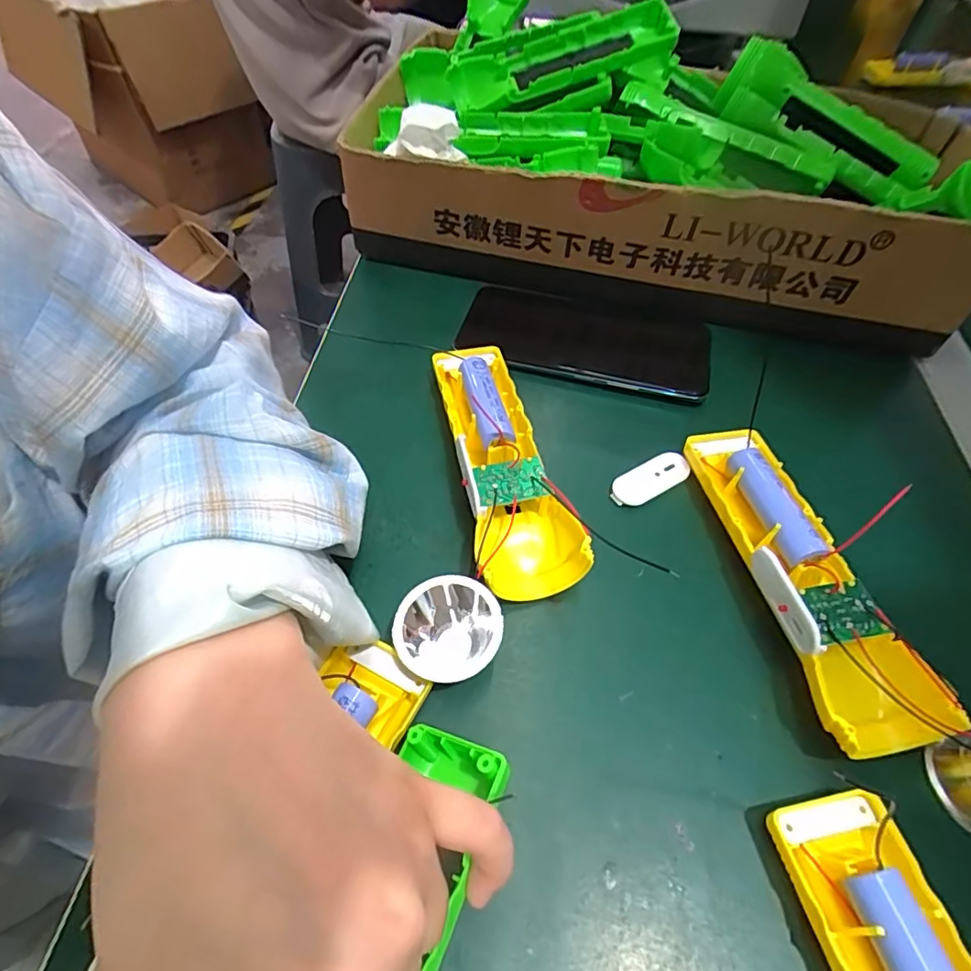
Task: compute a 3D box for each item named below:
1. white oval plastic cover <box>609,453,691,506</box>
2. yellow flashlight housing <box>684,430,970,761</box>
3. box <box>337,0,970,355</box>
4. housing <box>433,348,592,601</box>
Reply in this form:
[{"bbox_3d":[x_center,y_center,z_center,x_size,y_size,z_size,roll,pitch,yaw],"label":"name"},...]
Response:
[{"bbox_3d":[0.090,-0.003,0.302,0.048,0.006,0.018,-25,58,-19],"label":"white oval plastic cover"},{"bbox_3d":[0.144,0.037,0.259,0.047,0.033,0.162,-8,54,-8],"label":"yellow flashlight housing"},{"bbox_3d":[0.126,-0.246,0.413,0.412,0.111,0.250,11,54,6],"label":"box"},{"bbox_3d":[0.009,-0.019,0.293,0.049,0.036,0.160,-7,54,-7],"label":"housing"}]

